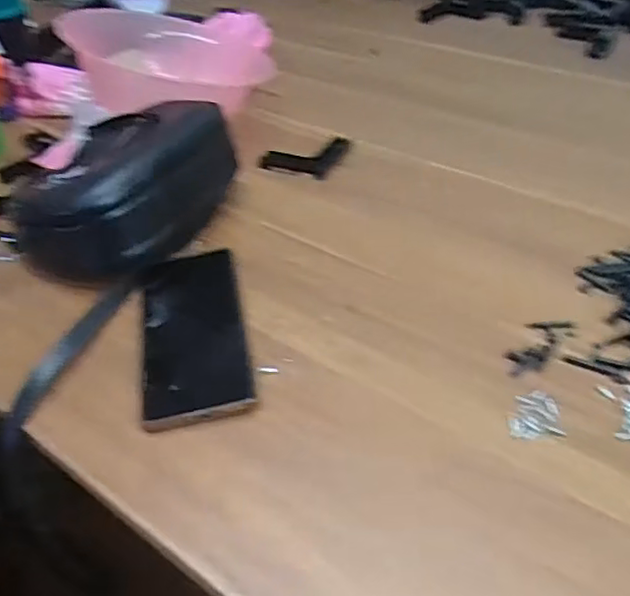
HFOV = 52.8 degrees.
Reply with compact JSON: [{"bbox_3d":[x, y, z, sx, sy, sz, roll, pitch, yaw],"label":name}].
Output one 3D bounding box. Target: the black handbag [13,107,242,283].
[{"bbox_3d":[-0.166,-0.098,0.549,0.160,0.087,0.177,7,44,15],"label":"black handbag"}]

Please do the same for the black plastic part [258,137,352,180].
[{"bbox_3d":[-0.011,-0.145,0.639,0.076,0.006,0.068,9,45,17],"label":"black plastic part"}]

